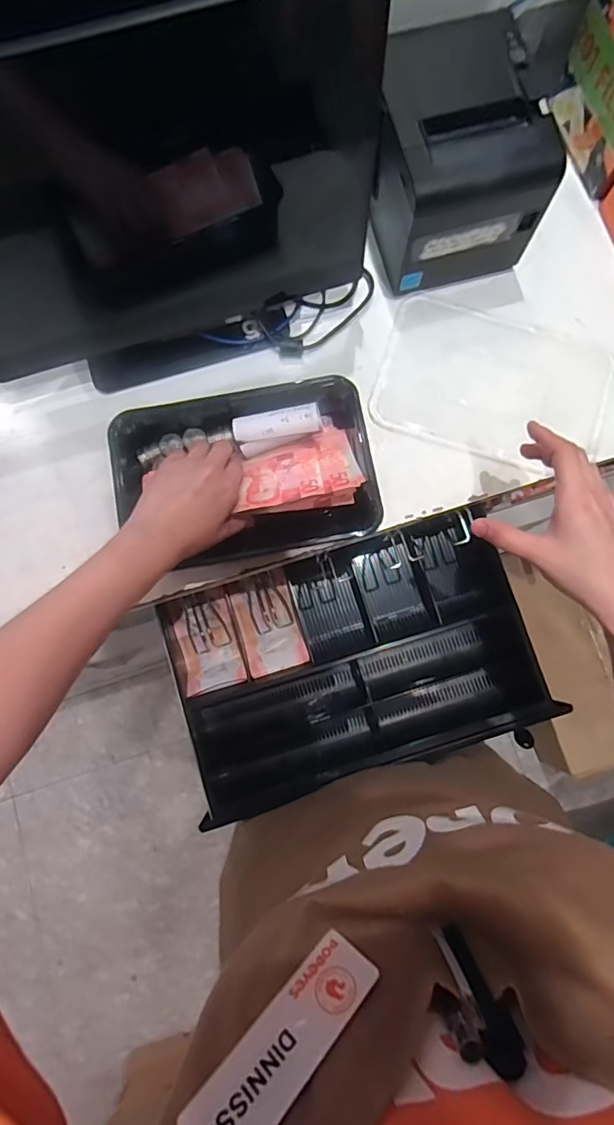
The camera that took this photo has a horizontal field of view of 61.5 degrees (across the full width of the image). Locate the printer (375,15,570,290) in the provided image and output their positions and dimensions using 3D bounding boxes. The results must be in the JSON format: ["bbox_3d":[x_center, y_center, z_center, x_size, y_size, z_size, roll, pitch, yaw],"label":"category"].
[{"bbox_3d":[0.132,-0.372,0.488,0.130,0.122,0.154,-16,80,-2],"label":"printer"}]

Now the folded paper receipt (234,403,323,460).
[{"bbox_3d":[-0.028,-0.127,0.492,0.080,0.035,0.029,-15,80,-2],"label":"folded paper receipt"}]

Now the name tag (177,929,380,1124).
[{"bbox_3d":[-0.007,0.163,0.177,0.025,0.074,0.004,19,123,39],"label":"name tag"}]

